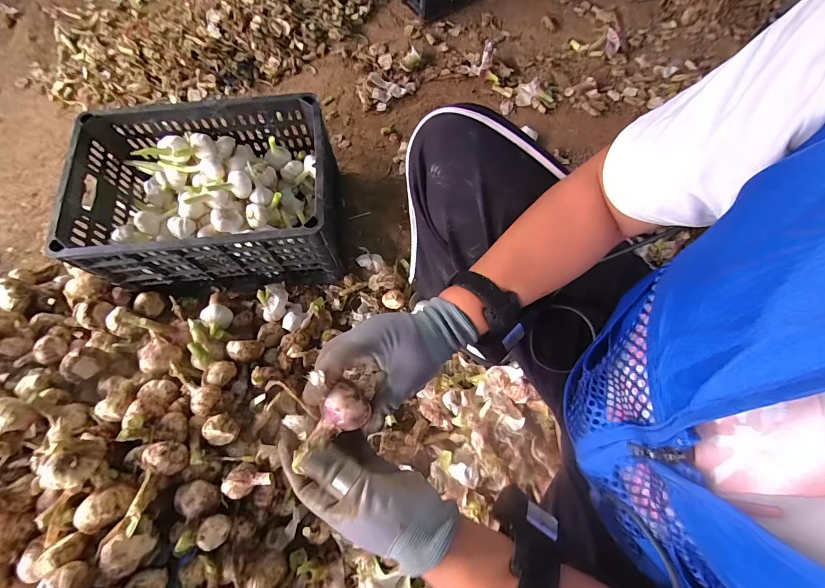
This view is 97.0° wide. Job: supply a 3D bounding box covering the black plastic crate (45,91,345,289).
[{"bbox_3d":[-0.382,-0.183,0.732,0.442,0.214,0.296,-6,70,-2],"label":"black plastic crate"}]

